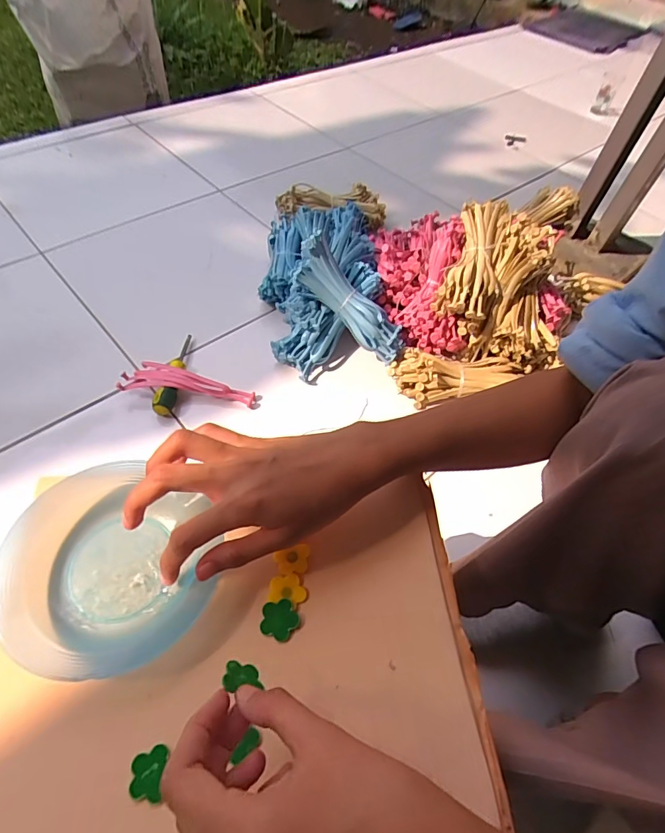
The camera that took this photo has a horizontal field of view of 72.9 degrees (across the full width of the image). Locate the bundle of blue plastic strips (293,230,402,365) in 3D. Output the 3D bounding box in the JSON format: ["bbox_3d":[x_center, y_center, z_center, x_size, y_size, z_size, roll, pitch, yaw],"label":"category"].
[{"bbox_3d":[0.025,-0.176,0.701,0.220,0.058,0.077,47,58,-13],"label":"bundle of blue plastic strips"}]

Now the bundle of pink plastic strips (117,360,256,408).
[{"bbox_3d":[-0.215,-0.042,0.673,0.191,0.031,0.054,10,54,2],"label":"bundle of pink plastic strips"}]

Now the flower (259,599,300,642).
[{"bbox_3d":[-0.033,0.125,0.279,0.023,0.004,0.022,2,55,-3],"label":"flower"}]

